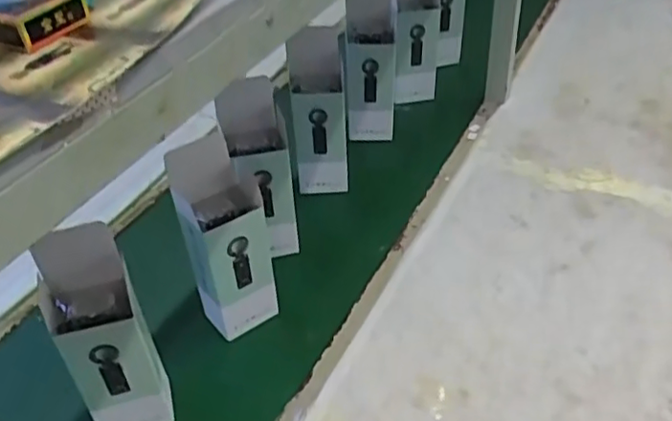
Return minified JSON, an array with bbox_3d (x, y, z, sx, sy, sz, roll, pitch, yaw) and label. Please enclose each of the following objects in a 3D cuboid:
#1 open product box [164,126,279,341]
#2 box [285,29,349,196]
[{"bbox_3d":[-0.132,0.037,0.786,0.077,0.244,0.095,31,50,33],"label":"open product box"},{"bbox_3d":[-0.024,-0.148,1.006,0.093,0.240,0.118,-6,40,-4],"label":"box"}]

